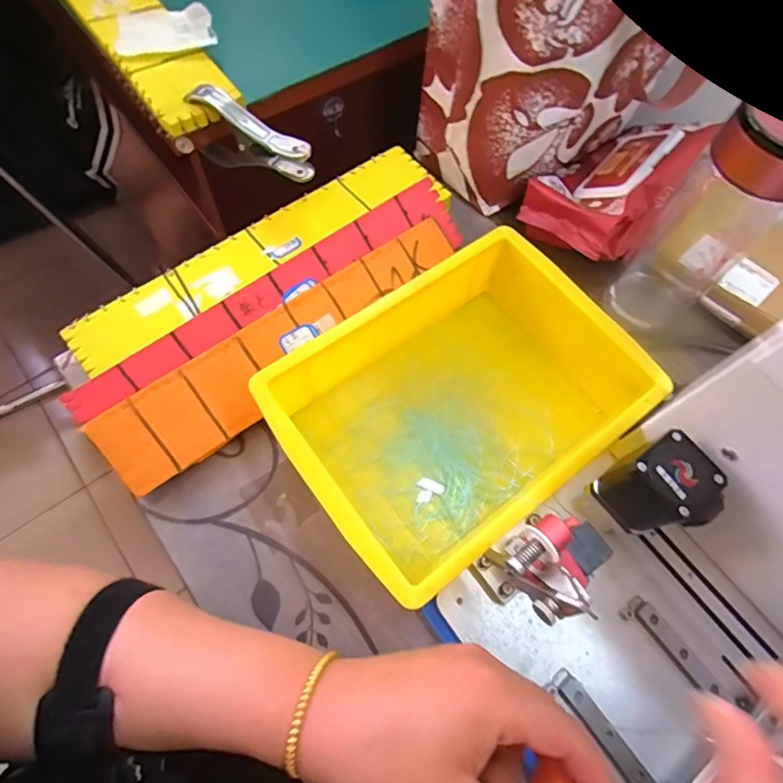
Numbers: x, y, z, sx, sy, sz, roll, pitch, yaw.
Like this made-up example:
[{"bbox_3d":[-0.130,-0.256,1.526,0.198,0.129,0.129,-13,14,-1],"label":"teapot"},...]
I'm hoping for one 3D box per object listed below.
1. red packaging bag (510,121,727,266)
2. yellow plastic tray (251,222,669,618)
[{"bbox_3d":[0.210,-0.190,0.452,0.168,0.083,0.106,-38,73,-18],"label":"red packaging bag"},{"bbox_3d":[0.055,0.006,0.368,0.247,0.076,0.178,-34,72,-16],"label":"yellow plastic tray"}]

